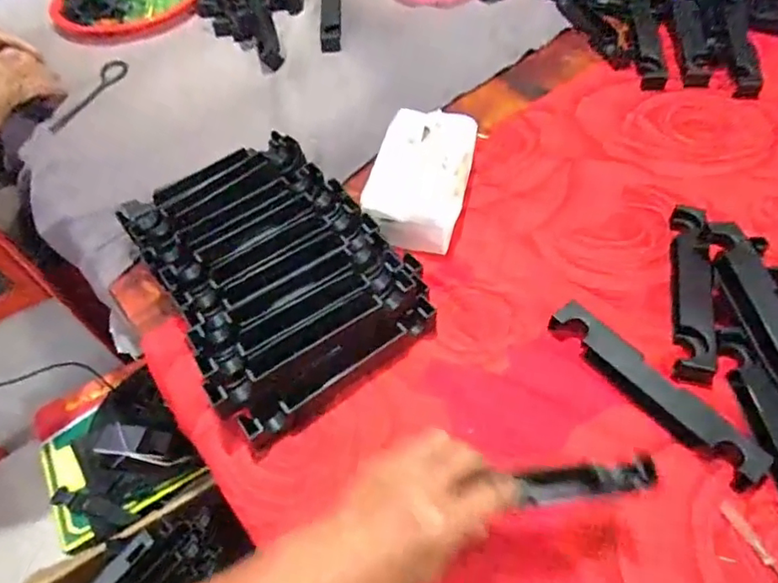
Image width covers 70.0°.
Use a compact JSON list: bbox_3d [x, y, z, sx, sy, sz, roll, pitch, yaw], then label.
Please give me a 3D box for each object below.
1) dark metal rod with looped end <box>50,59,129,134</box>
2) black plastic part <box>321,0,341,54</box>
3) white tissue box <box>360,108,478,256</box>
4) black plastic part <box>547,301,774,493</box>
[{"bbox_3d":[-0.427,-0.286,0.805,0.034,0.013,0.183,4,54,8],"label":"dark metal rod with looped end"},{"bbox_3d":[-0.091,-0.444,0.888,0.028,0.020,0.196,-4,53,2],"label":"black plastic part"},{"bbox_3d":[0.037,-0.120,0.598,0.098,0.063,0.172,11,55,12],"label":"white tissue box"},{"bbox_3d":[0.214,0.078,0.455,0.036,0.020,0.189,-35,58,-19],"label":"black plastic part"}]

